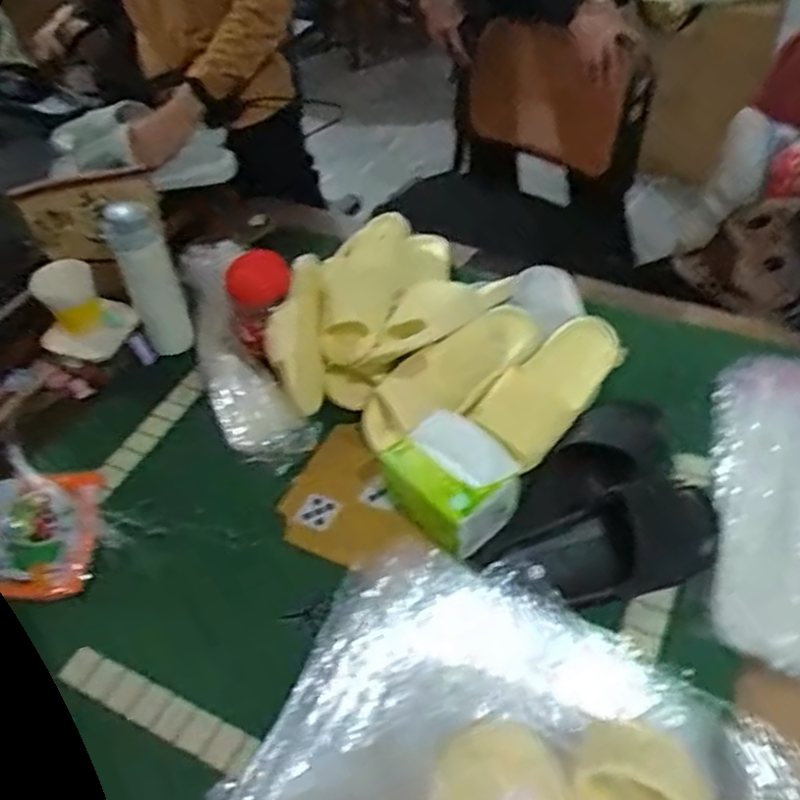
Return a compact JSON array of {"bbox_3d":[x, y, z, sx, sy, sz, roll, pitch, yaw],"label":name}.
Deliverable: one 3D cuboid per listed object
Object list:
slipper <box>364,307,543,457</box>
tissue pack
[{"bbox_3d":[0.059,-0.032,0.984,0.257,0.067,0.092,-34,51,3],"label":"slipper"},{"bbox_3d":[0.062,0.090,0.895,0.117,0.087,0.138,-29,52,-20],"label":"tissue pack"}]

